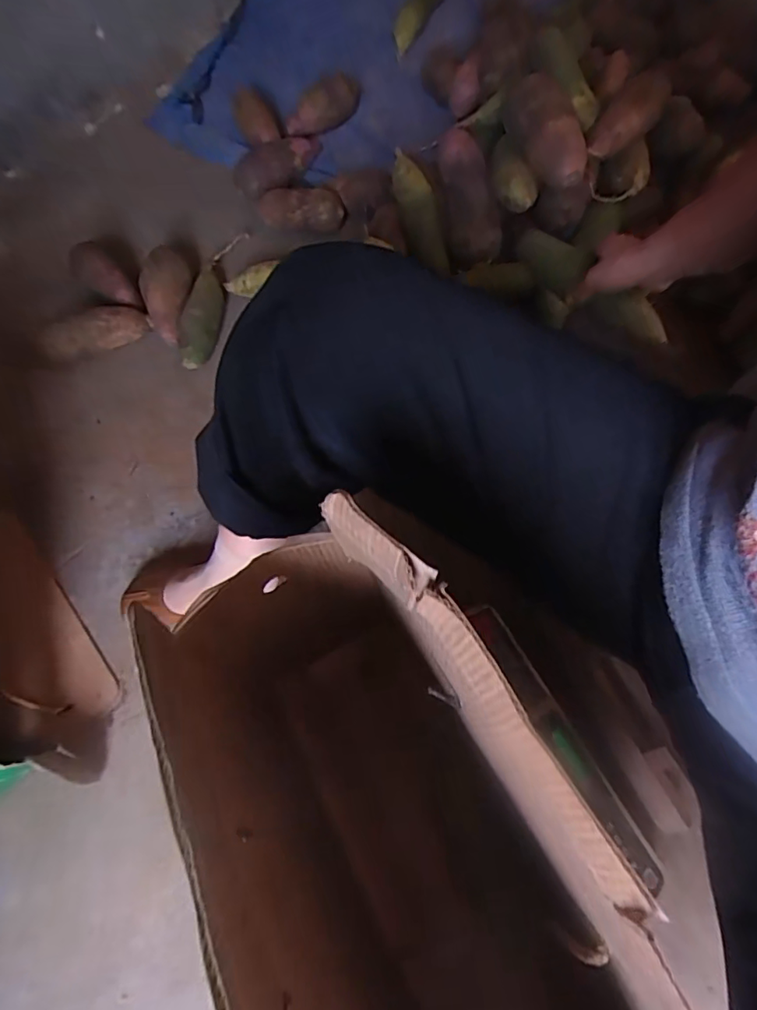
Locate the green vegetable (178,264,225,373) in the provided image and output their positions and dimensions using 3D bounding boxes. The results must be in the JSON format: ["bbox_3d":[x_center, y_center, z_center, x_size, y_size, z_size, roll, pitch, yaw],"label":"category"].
[{"bbox_3d":[-0.273,-0.306,0.814,0.053,0.062,0.198,5,69,4],"label":"green vegetable"}]

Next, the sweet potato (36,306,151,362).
[{"bbox_3d":[-0.442,-0.270,0.804,0.151,0.053,0.059,-31,71,-9],"label":"sweet potato"}]

